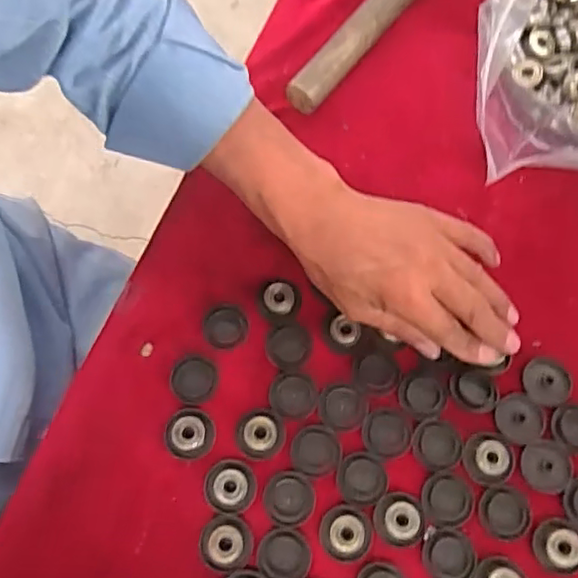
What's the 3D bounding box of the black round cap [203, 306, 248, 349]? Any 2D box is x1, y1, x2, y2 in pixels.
[{"bbox_3d":[-0.045,0.027,0.434,0.031,0.004,0.030,0,70,0],"label":"black round cap"}]

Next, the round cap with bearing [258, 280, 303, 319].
[{"bbox_3d":[-0.006,0.006,0.433,0.030,0.016,0.028,0,70,0],"label":"round cap with bearing"}]

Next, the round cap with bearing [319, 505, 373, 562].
[{"bbox_3d":[0.036,0.153,0.381,0.032,0.005,0.032,0,70,0],"label":"round cap with bearing"}]

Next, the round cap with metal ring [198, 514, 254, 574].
[{"bbox_3d":[-0.039,0.157,0.377,0.033,0.004,0.032,0,70,0],"label":"round cap with metal ring"}]

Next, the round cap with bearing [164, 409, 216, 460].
[{"bbox_3d":[-0.065,0.094,0.400,0.032,0.006,0.032,0,70,0],"label":"round cap with bearing"}]

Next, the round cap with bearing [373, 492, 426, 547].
[{"bbox_3d":[0.070,0.145,0.384,0.030,0.008,0.032,0,70,0],"label":"round cap with bearing"}]

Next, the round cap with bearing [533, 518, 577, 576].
[{"bbox_3d":[0.171,0.161,0.379,0.029,0.009,0.031,0,70,0],"label":"round cap with bearing"}]

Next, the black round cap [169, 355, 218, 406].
[{"bbox_3d":[-0.065,0.061,0.412,0.031,0.004,0.033,0,70,0],"label":"black round cap"}]

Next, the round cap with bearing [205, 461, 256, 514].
[{"bbox_3d":[-0.038,0.126,0.388,0.032,0.004,0.032,0,70,0],"label":"round cap with bearing"}]

